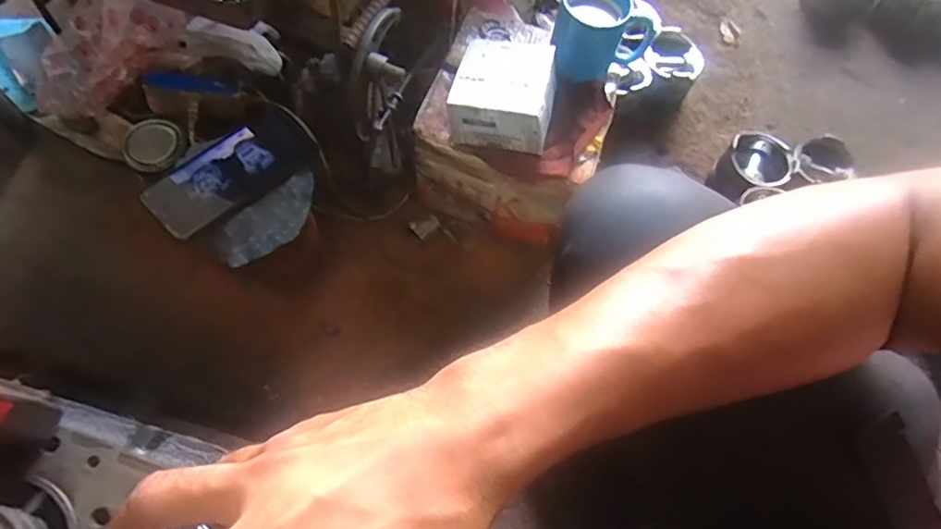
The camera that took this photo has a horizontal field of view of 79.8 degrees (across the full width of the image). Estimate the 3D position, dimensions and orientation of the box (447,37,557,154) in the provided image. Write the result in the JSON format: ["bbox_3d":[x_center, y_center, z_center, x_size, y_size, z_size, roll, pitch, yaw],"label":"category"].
[{"bbox_3d":[0.039,-0.196,0.637,0.108,0.064,0.112,11,66,3],"label":"box"}]

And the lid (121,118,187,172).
[{"bbox_3d":[-0.366,-0.139,0.653,0.072,0.016,0.058,-8,78,-3],"label":"lid"}]

